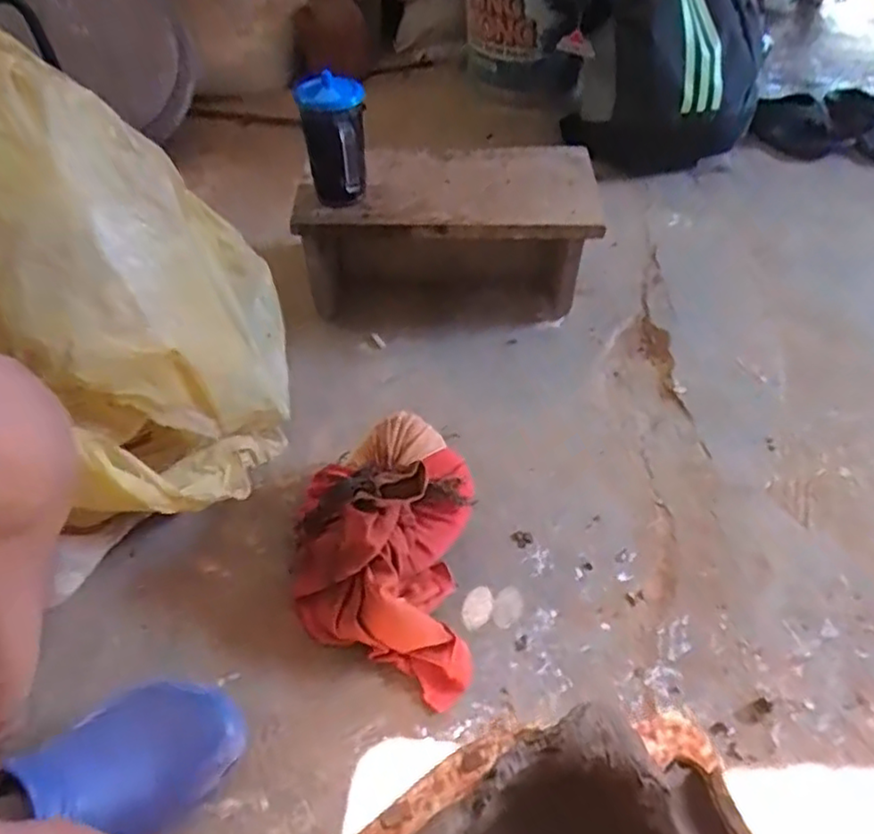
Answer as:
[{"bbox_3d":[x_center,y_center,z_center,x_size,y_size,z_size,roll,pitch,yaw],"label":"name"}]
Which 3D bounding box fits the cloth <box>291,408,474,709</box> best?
[{"bbox_3d":[-0.054,0.113,0.634,0.173,0.125,0.249,0,49,4],"label":"cloth"}]

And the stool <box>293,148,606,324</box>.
[{"bbox_3d":[0.011,-0.262,0.921,0.389,0.178,0.202,-1,49,3],"label":"stool"}]

